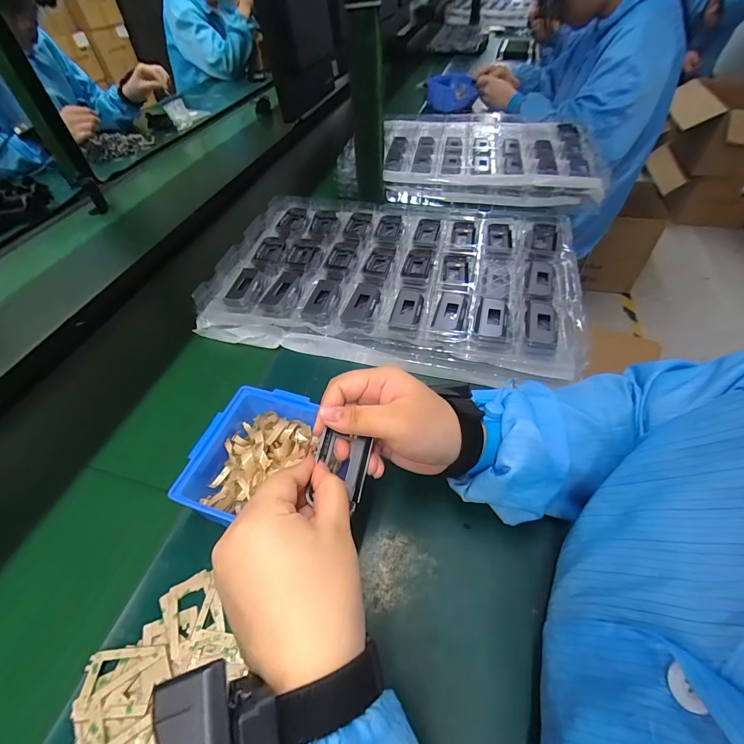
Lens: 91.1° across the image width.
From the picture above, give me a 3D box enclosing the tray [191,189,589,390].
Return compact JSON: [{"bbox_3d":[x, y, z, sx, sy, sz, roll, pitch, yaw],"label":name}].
[{"bbox_3d":[0.031,-0.148,0.556,0.514,0.061,0.327,10,51,12],"label":"tray"}]

